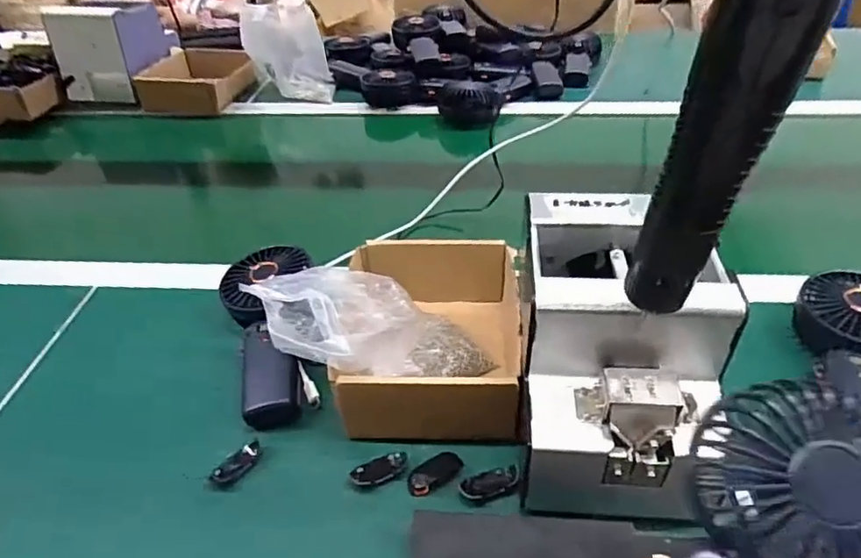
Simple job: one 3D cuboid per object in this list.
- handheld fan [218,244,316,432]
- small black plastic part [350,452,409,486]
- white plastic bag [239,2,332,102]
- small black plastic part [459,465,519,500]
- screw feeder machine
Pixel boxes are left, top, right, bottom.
[{"bbox_3d":[-0.140,0.044,0.513,0.077,0.035,0.185,-10,54,-9],"label":"handheld fan"},{"bbox_3d":[-0.037,0.137,0.427,0.042,0.007,0.021,-20,43,-20],"label":"small black plastic part"},{"bbox_3d":[-0.240,-0.369,0.949,0.159,0.141,0.055,12,42,16],"label":"white plastic bag"},{"bbox_3d":[0.042,0.142,0.412,0.044,0.005,0.021,-17,42,-17],"label":"small black plastic part"},{"bbox_3d":[0.126,0.048,0.398,0.130,0.133,0.179,3,40,6],"label":"screw feeder machine"}]

